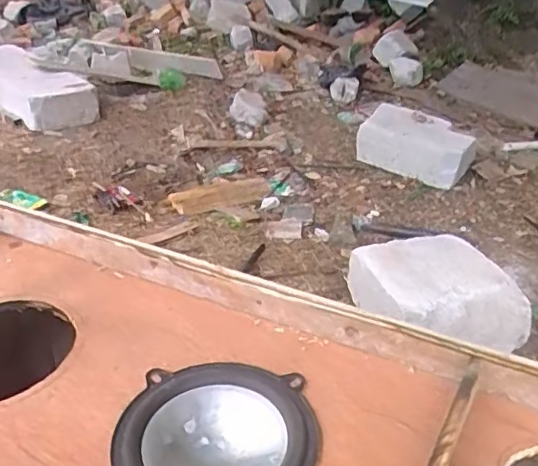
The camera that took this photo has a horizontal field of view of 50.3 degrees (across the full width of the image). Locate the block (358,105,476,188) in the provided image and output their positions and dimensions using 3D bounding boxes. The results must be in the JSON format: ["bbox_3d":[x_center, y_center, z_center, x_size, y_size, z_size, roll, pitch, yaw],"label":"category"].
[{"bbox_3d":[0.374,-0.223,1.443,0.263,0.116,0.164,23,36,30],"label":"block"}]

